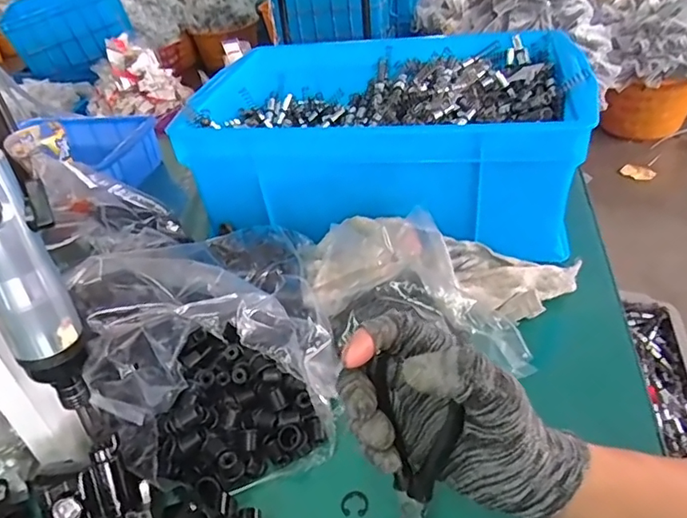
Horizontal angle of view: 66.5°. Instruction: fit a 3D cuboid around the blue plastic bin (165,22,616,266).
[{"bbox_3d":[0.058,-0.162,0.657,0.425,0.134,0.295,5,39,16],"label":"blue plastic bin"}]

